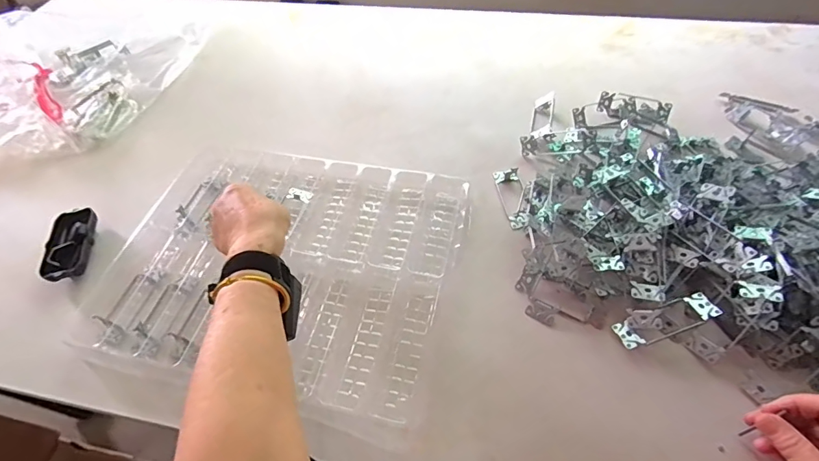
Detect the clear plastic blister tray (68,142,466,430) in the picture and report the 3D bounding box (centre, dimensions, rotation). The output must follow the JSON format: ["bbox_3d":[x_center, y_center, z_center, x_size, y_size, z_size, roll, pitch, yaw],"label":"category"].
[{"bbox_3d":[-0.163,0.036,0.547,0.433,0.034,0.341,9,56,9],"label":"clear plastic blister tray"}]

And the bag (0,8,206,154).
[{"bbox_3d":[-0.685,-0.279,0.780,0.570,0.089,0.410,-18,55,-9],"label":"bag"}]

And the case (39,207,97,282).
[{"bbox_3d":[-0.474,0.023,0.589,0.050,0.033,0.116,-13,55,-6],"label":"case"}]

